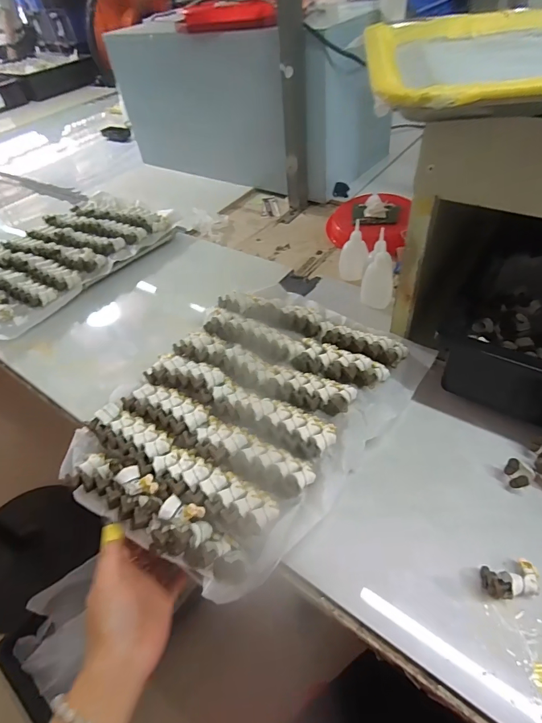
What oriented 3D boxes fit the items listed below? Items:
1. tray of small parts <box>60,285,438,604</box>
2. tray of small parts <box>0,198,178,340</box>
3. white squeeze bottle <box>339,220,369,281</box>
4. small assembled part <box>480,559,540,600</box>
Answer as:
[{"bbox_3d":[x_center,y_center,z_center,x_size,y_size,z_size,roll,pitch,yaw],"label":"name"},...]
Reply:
[{"bbox_3d":[-0.022,0.042,0.446,0.266,0.031,0.354,30,57,30],"label":"tray of small parts"},{"bbox_3d":[-0.385,-0.188,0.717,0.261,0.048,0.368,21,53,24],"label":"tray of small parts"},{"bbox_3d":[0.126,-0.164,0.605,0.042,0.086,0.034,4,48,10],"label":"white squeeze bottle"},{"bbox_3d":[0.194,0.176,0.319,0.041,0.022,0.026,-7,47,0],"label":"small assembled part"}]

